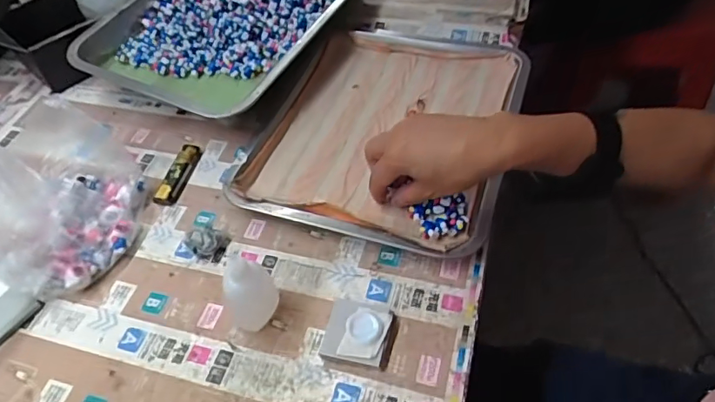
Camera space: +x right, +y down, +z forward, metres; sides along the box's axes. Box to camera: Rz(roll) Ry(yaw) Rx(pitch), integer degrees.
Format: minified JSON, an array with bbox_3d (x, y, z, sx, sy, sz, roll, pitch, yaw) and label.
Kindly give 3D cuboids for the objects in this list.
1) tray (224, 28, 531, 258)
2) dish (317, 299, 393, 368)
[{"bbox_3d":[0.037,-0.086,0.571,0.269,0.030,0.317,13,53,16],"label":"tray"},{"bbox_3d":[0.001,0.104,0.415,0.052,0.012,0.050,9,52,13],"label":"dish"}]

